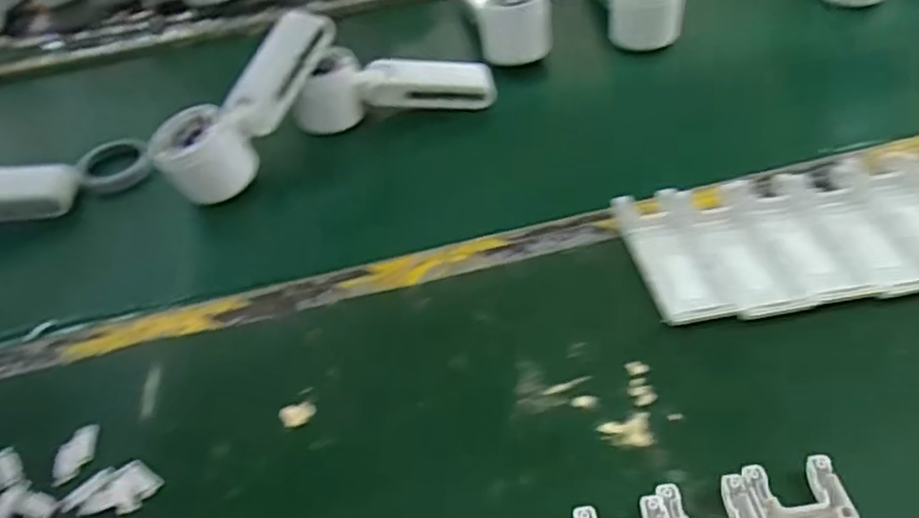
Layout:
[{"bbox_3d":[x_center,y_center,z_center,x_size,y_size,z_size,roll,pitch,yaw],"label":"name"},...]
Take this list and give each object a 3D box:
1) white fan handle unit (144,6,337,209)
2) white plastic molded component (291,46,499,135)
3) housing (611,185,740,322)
[{"bbox_3d":[-0.161,-0.120,0.498,0.051,0.055,0.171,25,72,28],"label":"white fan handle unit"},{"bbox_3d":[-0.056,-0.148,0.542,0.172,0.055,0.048,-14,45,-5],"label":"white plastic molded component"},{"bbox_3d":[0.126,-0.003,0.388,0.041,0.009,0.100,-10,45,-1],"label":"housing"}]

